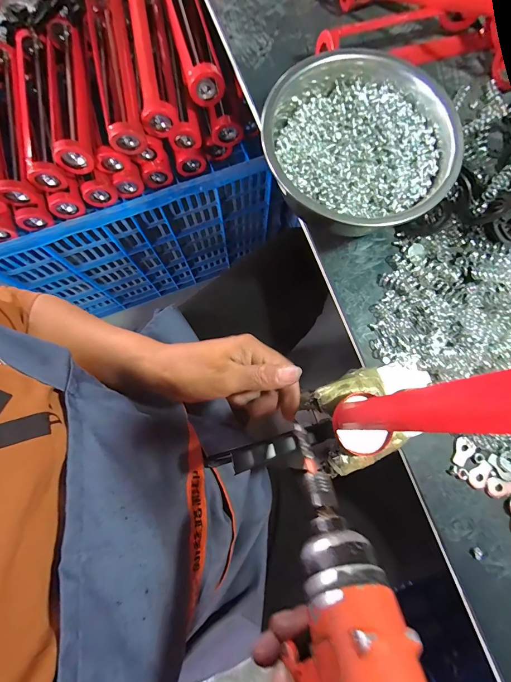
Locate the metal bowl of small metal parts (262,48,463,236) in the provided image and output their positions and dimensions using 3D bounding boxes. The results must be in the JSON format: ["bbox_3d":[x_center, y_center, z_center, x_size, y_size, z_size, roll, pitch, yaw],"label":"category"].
[{"bbox_3d":[0.108,-0.194,0.332,0.183,0.075,0.186,0,79,-1],"label":"metal bowl of small metal parts"}]

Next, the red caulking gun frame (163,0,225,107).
[{"bbox_3d":[-0.101,-0.482,0.477,0.058,0.054,0.248,-15,80,-3],"label":"red caulking gun frame"}]

